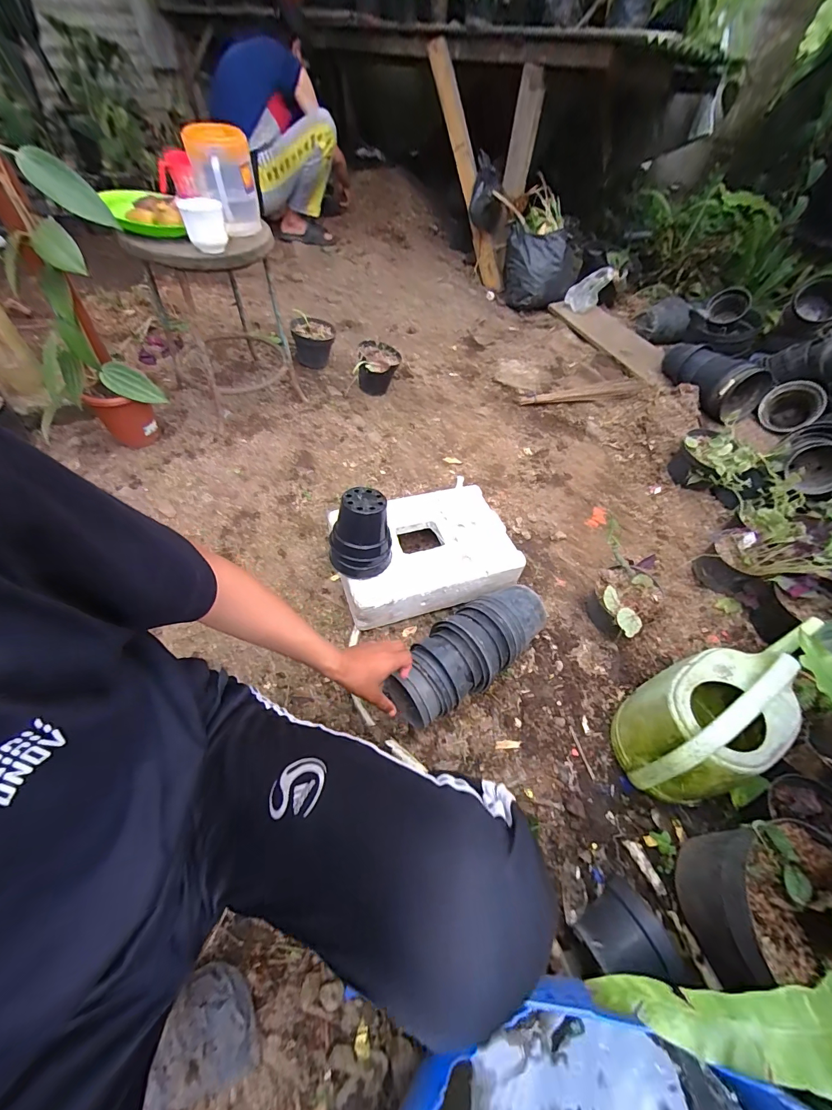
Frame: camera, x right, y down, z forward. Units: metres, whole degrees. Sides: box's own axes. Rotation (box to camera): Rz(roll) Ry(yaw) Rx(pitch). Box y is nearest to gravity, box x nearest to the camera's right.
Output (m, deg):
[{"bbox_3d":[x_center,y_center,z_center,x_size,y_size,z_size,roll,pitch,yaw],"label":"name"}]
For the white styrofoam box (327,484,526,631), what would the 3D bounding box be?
[{"bbox_3d":[0.017,-0.015,0.895,0.390,0.102,0.274,-14,55,-14],"label":"white styrofoam box"}]

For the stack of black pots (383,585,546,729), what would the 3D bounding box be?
[{"bbox_3d":[0.115,0.180,0.764,0.356,0.115,0.136,-33,61,-21],"label":"stack of black pots"}]

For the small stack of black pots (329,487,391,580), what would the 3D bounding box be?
[{"bbox_3d":[-0.109,-0.037,0.748,0.120,0.158,0.101,-12,54,-13],"label":"small stack of black pots"}]

